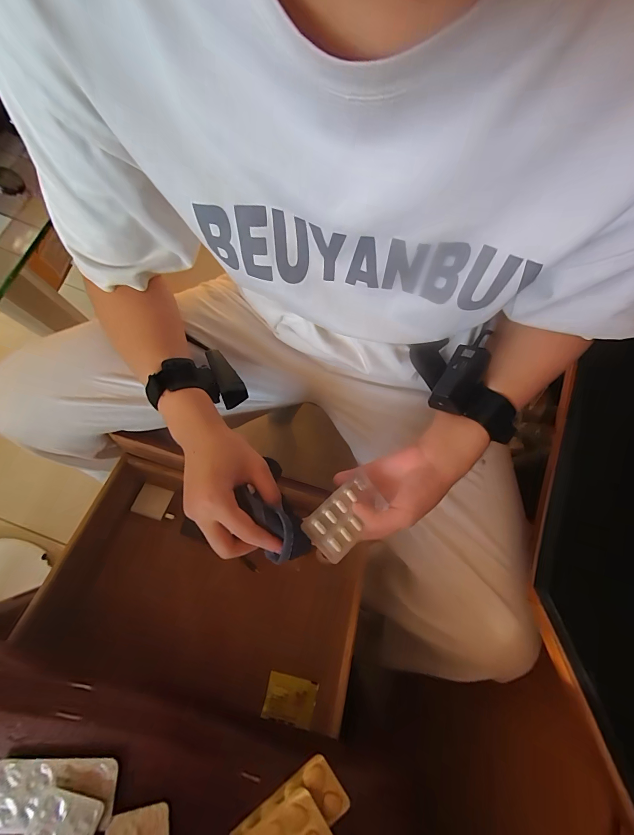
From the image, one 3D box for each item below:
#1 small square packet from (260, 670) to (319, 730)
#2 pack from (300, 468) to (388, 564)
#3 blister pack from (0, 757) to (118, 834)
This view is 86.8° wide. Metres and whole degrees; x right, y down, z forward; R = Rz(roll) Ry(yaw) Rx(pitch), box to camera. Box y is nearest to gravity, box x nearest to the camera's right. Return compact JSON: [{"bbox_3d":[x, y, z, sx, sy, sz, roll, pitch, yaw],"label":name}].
[{"bbox_3d":[-0.037,0.392,0.466,0.069,0.008,0.051,18,55,-2],"label":"small square packet"},{"bbox_3d":[0.028,0.096,0.325,0.077,0.008,0.054,-43,105,-14],"label":"pack"},{"bbox_3d":[-0.205,0.292,0.257,0.091,0.009,0.046,4,77,-4],"label":"blister pack"}]

